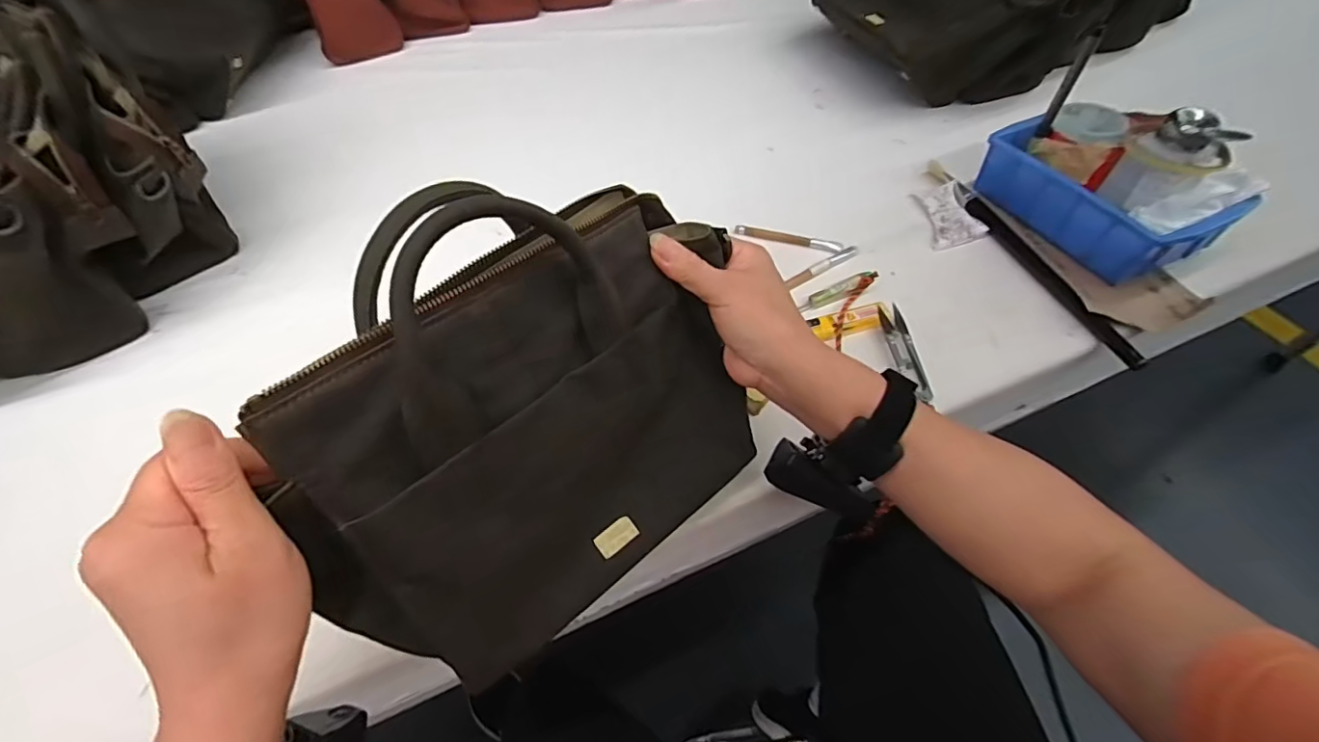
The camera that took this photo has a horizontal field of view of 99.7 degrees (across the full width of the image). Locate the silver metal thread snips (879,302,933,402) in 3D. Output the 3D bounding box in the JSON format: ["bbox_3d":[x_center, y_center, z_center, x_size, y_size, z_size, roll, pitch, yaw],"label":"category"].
[{"bbox_3d":[0.208,-0.018,0.474,0.020,0.009,0.096,-5,54,-1],"label":"silver metal thread snips"}]

